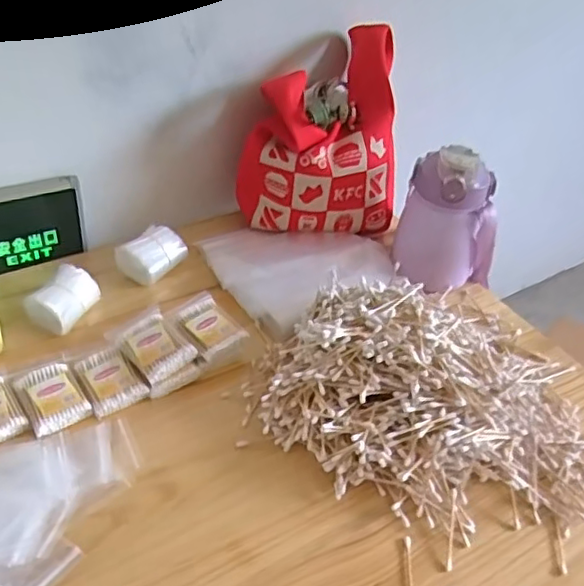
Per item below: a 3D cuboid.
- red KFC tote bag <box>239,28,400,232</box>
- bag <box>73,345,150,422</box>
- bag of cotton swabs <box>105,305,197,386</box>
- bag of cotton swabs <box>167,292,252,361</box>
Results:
[{"bbox_3d":[0.039,-0.222,0.856,0.216,0.213,0.189,3,40,-4],"label":"red KFC tote bag"},{"bbox_3d":[-0.188,0.088,0.641,0.054,0.011,0.076,-18,46,-26],"label":"bag"},{"bbox_3d":[-0.150,0.055,0.667,0.060,0.025,0.087,-25,49,-32],"label":"bag of cotton swabs"},{"bbox_3d":[-0.095,0.035,0.691,0.058,0.016,0.089,-26,50,-32],"label":"bag of cotton swabs"}]

